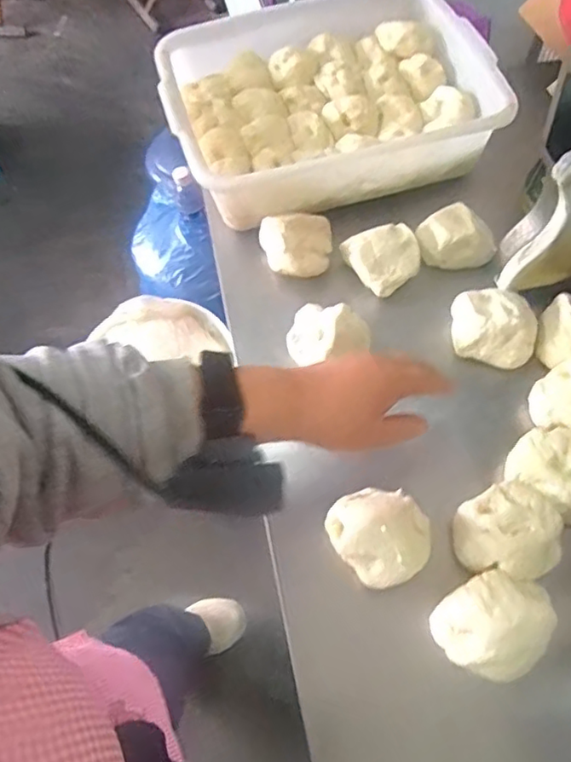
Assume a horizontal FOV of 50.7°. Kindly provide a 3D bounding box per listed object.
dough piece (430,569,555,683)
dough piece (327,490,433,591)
[{"bbox_3d":[0.160,0.183,0.450,0.084,0.043,0.074,-32,66,-15],"label":"dough piece"},{"bbox_3d":[0.076,0.119,0.478,0.072,0.035,0.078,-1,62,1],"label":"dough piece"}]

